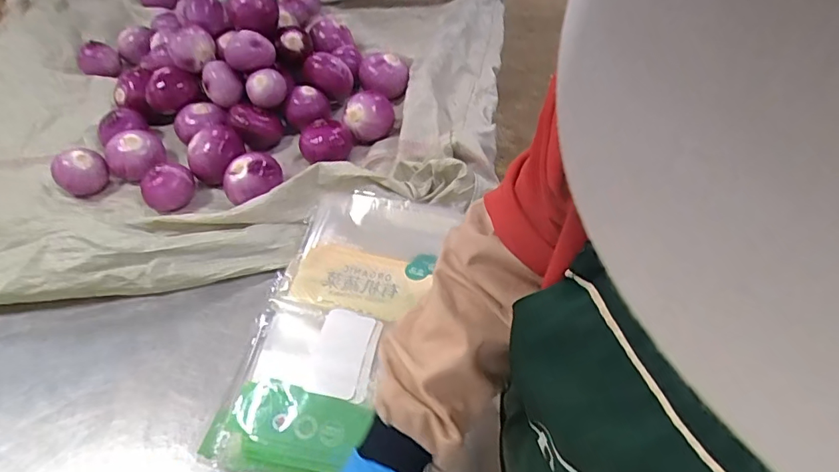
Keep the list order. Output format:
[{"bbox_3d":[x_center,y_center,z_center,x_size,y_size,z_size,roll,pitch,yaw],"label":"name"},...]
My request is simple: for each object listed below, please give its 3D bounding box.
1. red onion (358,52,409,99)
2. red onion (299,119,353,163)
[{"bbox_3d":[-0.063,-0.301,0.936,0.073,0.070,0.084,-26,53,-21],"label":"red onion"},{"bbox_3d":[-0.147,-0.150,0.799,0.085,0.057,0.081,-12,49,-10],"label":"red onion"}]

